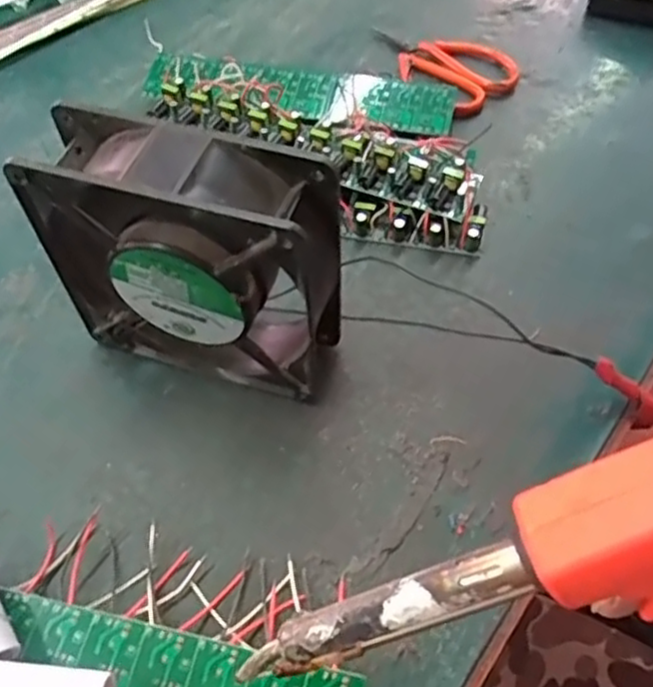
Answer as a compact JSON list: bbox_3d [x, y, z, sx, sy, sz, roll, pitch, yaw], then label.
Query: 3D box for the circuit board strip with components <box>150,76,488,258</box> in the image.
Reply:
[{"bbox_3d":[-0.003,-0.111,0.415,0.212,0.030,0.058,29,59,20],"label":"circuit board strip with components"}]

